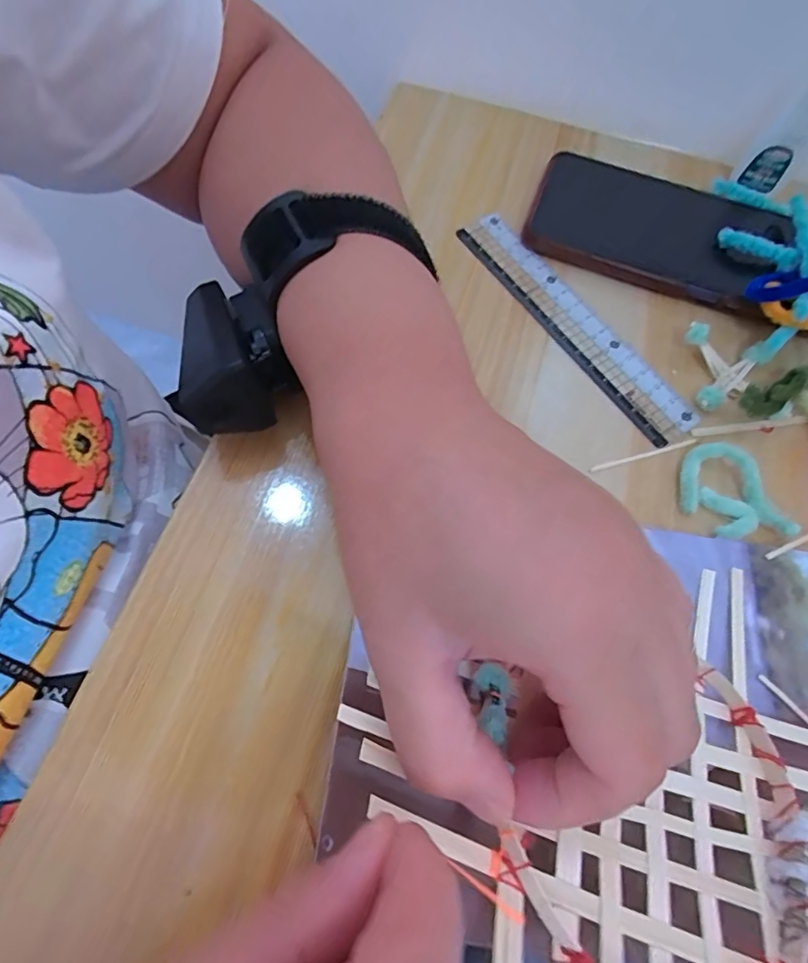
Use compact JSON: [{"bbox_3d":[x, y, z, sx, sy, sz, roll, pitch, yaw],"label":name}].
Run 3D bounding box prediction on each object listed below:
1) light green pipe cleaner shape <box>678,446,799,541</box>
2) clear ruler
[{"bbox_3d":[0.139,0.005,0.225,0.037,0.010,0.046,-14,66,-9],"label":"light green pipe cleaner shape"},{"bbox_3d":[0.085,-0.083,0.268,0.028,0.005,0.157,-32,72,-14],"label":"clear ruler"}]

